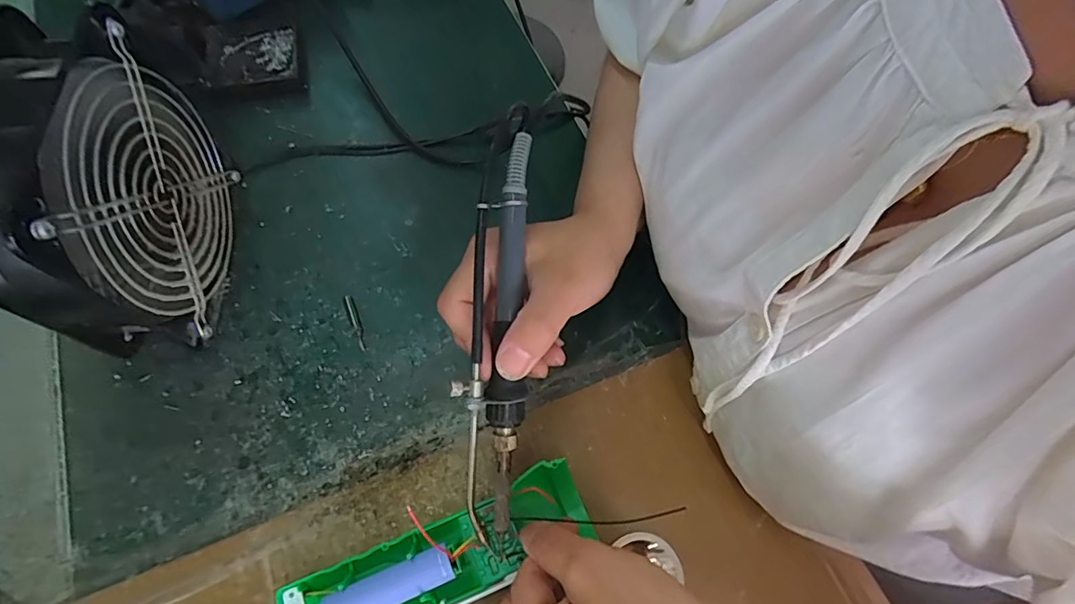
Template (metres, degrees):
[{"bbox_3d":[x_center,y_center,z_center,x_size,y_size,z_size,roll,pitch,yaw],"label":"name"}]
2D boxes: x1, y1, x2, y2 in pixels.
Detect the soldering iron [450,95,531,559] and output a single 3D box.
[{"bbox_3d":[-0.020,0.012,0.263,0.030,0.026,0.214,3,87,-2],"label":"soldering iron"}]

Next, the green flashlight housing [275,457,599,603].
[{"bbox_3d":[-0.050,0.131,0.267,0.157,0.021,0.041,-24,67,-10],"label":"green flashlight housing"}]

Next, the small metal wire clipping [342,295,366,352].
[{"bbox_3d":[-0.119,0.013,0.343,0.007,0.004,0.039,-22,66,-13],"label":"small metal wire clipping"}]

